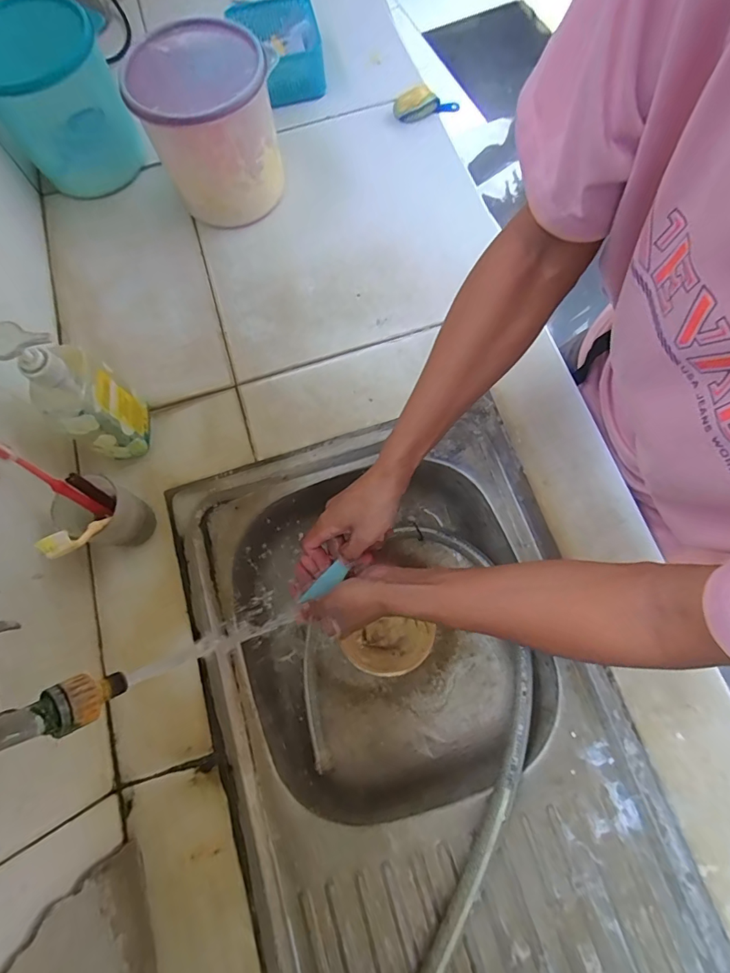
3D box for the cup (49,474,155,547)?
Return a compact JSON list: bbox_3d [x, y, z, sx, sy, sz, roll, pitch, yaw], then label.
[{"bbox_3d":[-0.269,0.027,0.480,0.062,0.101,0.067,-1,74,2],"label":"cup"}]

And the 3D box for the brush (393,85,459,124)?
[{"bbox_3d":[0.095,-0.570,0.680,0.104,0.035,0.028,-15,73,-16],"label":"brush"}]

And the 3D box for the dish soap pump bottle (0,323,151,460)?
[{"bbox_3d":[-0.288,-0.088,0.463,0.052,0.197,0.069,-2,74,1],"label":"dish soap pump bottle"}]

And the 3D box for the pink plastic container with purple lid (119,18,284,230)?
[{"bbox_3d":[-0.191,-0.449,0.586,0.149,0.159,0.161,-13,74,-2],"label":"pink plastic container with purple lid"}]

